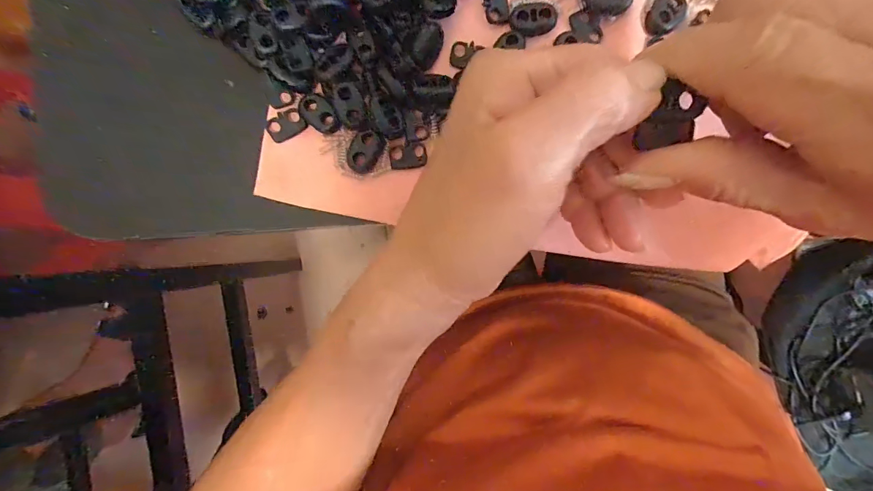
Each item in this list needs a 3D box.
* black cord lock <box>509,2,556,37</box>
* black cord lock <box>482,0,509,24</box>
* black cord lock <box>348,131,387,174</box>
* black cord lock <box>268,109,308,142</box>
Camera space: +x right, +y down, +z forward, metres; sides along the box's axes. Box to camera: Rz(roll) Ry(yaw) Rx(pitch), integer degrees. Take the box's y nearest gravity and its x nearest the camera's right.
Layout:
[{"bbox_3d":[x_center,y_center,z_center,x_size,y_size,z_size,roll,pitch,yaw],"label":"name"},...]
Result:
[{"bbox_3d":[0.046,-0.107,0.192,0.021,0.004,0.016,-7,90,3],"label":"black cord lock"},{"bbox_3d":[0.028,-0.117,0.193,0.012,0.004,0.021,-10,90,3],"label":"black cord lock"},{"bbox_3d":[-0.035,-0.046,0.195,0.014,0.004,0.021,35,92,2],"label":"black cord lock"},{"bbox_3d":[-0.073,-0.058,0.195,0.017,0.004,0.012,-33,89,3],"label":"black cord lock"}]

